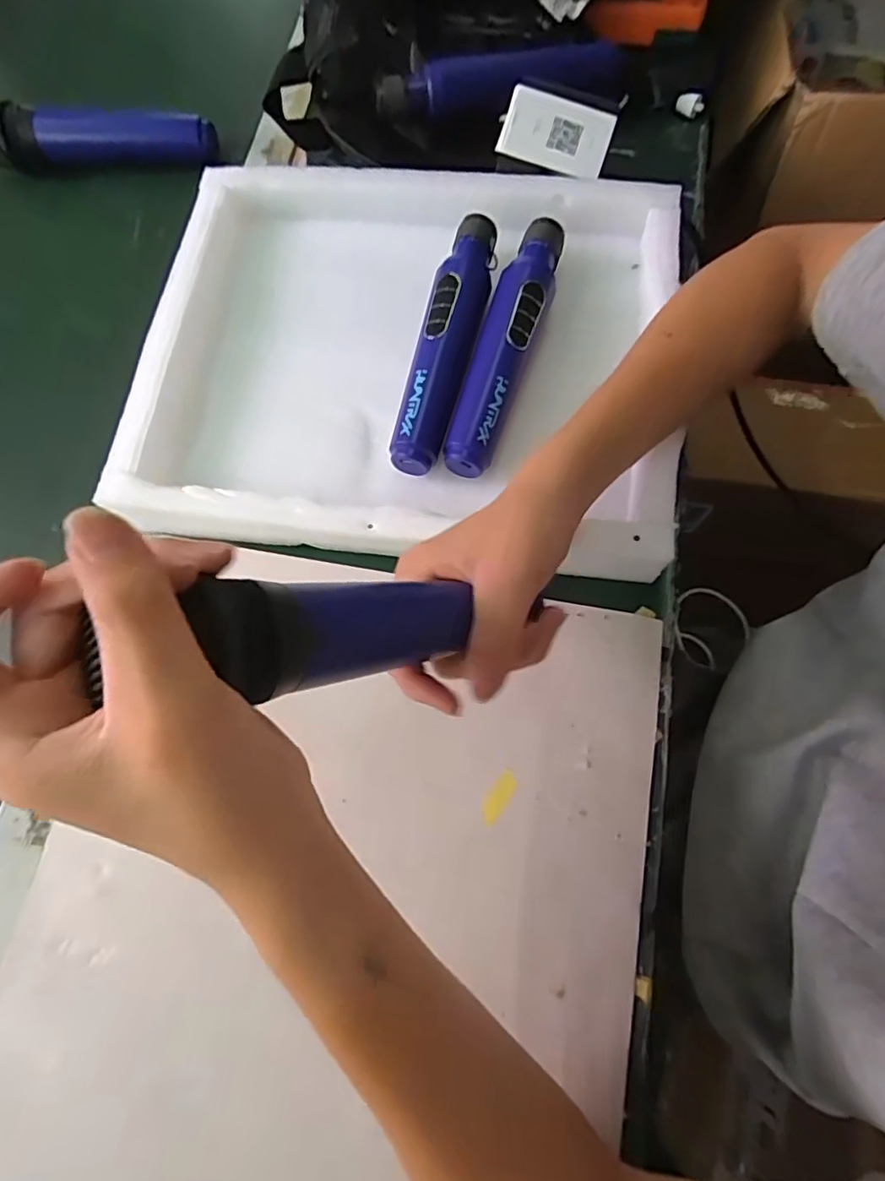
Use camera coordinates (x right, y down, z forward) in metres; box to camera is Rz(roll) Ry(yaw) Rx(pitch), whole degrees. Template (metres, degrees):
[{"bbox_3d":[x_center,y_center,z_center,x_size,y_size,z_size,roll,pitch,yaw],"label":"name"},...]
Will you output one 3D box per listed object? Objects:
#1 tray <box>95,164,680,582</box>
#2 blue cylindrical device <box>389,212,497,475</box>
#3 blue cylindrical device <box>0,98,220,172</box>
[{"bbox_3d":[-0.019,-0.162,0.401,0.369,0.062,0.295,4,75,2],"label":"tray"},{"bbox_3d":[0.004,-0.165,0.390,0.036,0.042,0.187,12,75,4],"label":"blue cylindrical device"},{"bbox_3d":[-0.296,-0.392,0.492,0.200,0.036,0.042,-3,73,2],"label":"blue cylindrical device"}]

